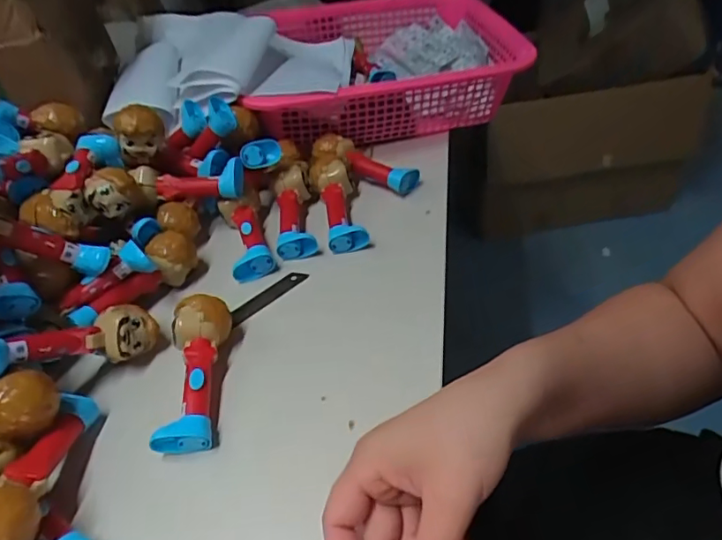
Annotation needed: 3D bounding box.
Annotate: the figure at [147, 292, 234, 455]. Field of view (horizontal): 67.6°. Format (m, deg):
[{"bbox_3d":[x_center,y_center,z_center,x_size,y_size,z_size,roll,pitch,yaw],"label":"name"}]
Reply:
[{"bbox_3d":[-0.124,0.074,0.395,0.040,0.047,0.113,-4,41,2],"label":"figure"}]

